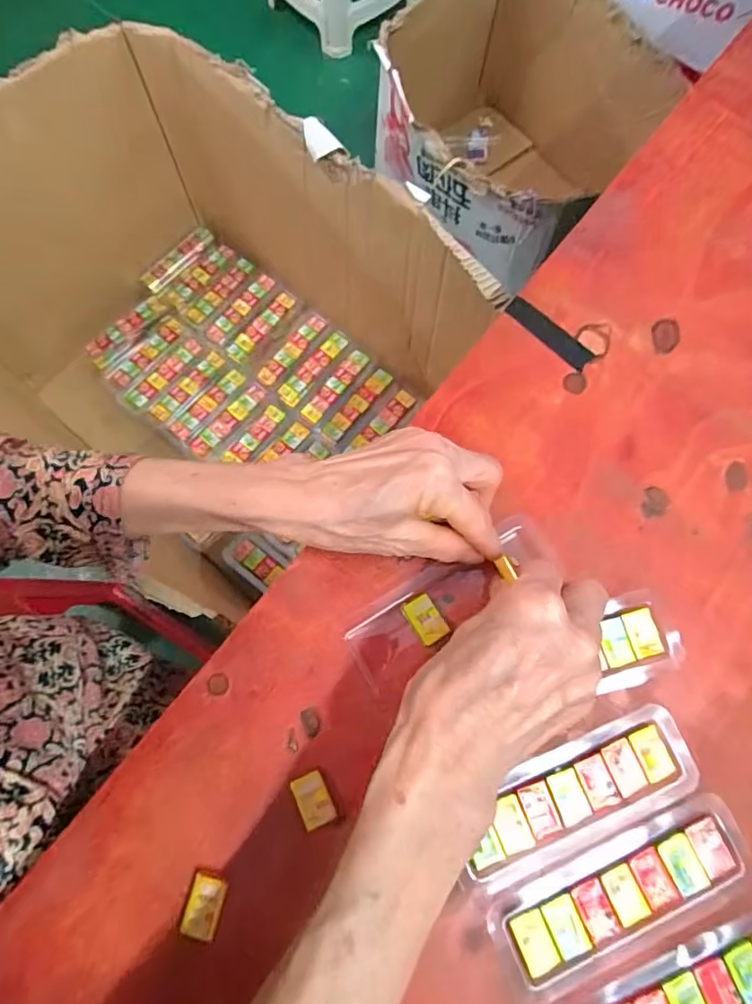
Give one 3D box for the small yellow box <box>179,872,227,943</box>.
[{"bbox_3d":[-0.086,0.202,0.261,0.018,0.009,0.026,12,74,3],"label":"small yellow box"}]

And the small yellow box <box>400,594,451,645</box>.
[{"bbox_3d":[0.028,0.067,0.300,0.017,0.008,0.027,-31,77,-9],"label":"small yellow box"}]

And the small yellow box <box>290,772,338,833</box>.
[{"bbox_3d":[-0.033,0.157,0.275,0.017,0.006,0.025,-25,76,-8],"label":"small yellow box"}]

